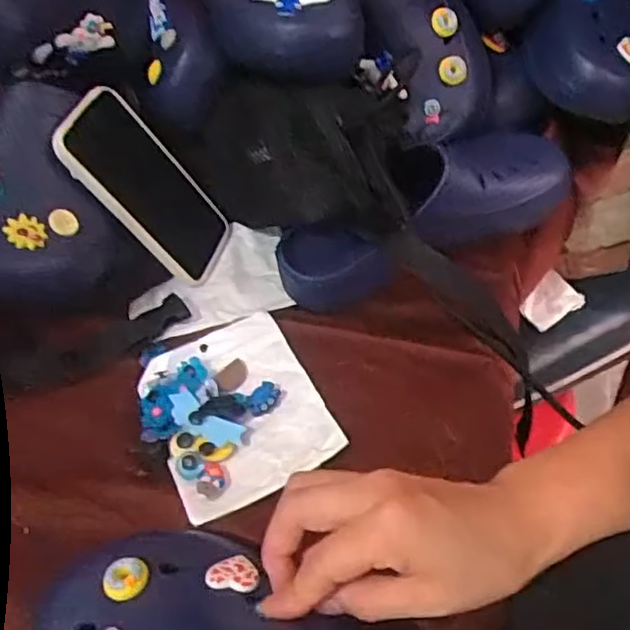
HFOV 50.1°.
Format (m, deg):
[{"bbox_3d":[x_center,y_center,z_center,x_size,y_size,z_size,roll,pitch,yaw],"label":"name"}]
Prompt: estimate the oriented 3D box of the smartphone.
[{"bbox_3d":[-0.138,-0.106,0.559,0.019,0.165,0.083,-14,44,32],"label":"smartphone"}]

